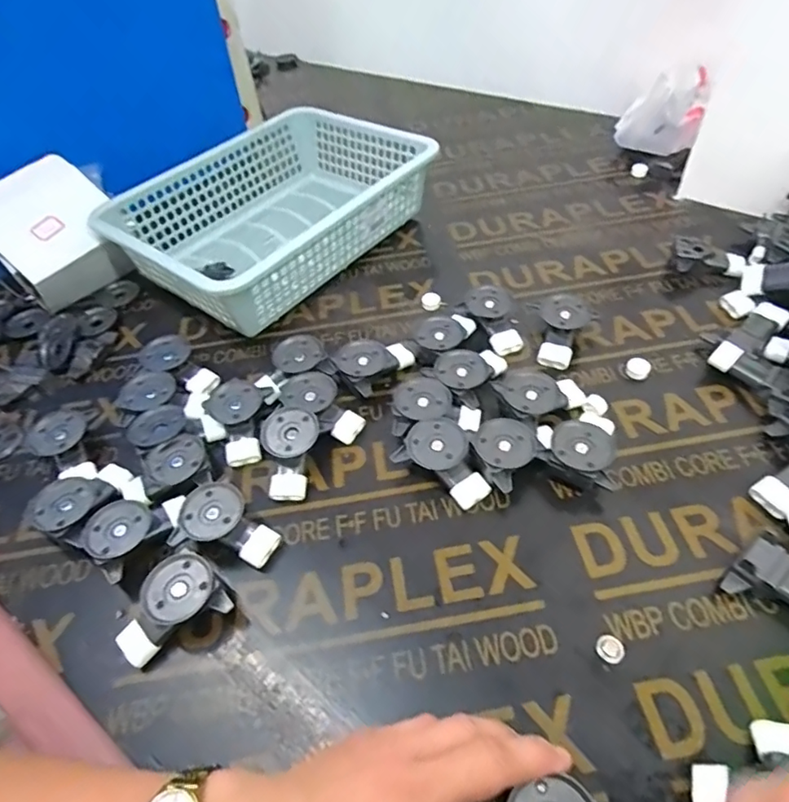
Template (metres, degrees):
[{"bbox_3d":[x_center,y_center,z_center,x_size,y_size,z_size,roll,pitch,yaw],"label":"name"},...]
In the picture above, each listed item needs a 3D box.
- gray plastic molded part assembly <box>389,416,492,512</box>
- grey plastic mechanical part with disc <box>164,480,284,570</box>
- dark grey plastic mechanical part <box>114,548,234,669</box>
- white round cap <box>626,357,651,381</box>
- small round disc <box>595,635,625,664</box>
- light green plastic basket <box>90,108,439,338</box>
[{"bbox_3d":[0.040,0.043,0.389,0.068,0.033,0.044,26,56,24],"label":"gray plastic molded part assembly"},{"bbox_3d":[-0.113,0.084,0.368,0.067,0.032,0.044,7,50,10],"label":"grey plastic mechanical part with disc"},{"bbox_3d":[-0.140,0.128,0.331,0.066,0.035,0.040,-27,53,-18],"label":"dark grey plastic mechanical part"},{"bbox_3d":[0.205,-0.028,0.447,0.018,0.011,0.020,23,55,22],"label":"white round cap"},{"bbox_3d":[0.126,0.145,0.311,0.015,0.004,0.015,-2,49,2],"label":"small round disc"},{"bbox_3d":[-0.123,-0.206,0.580,0.217,0.083,0.305,31,58,27],"label":"light green plastic basket"}]

